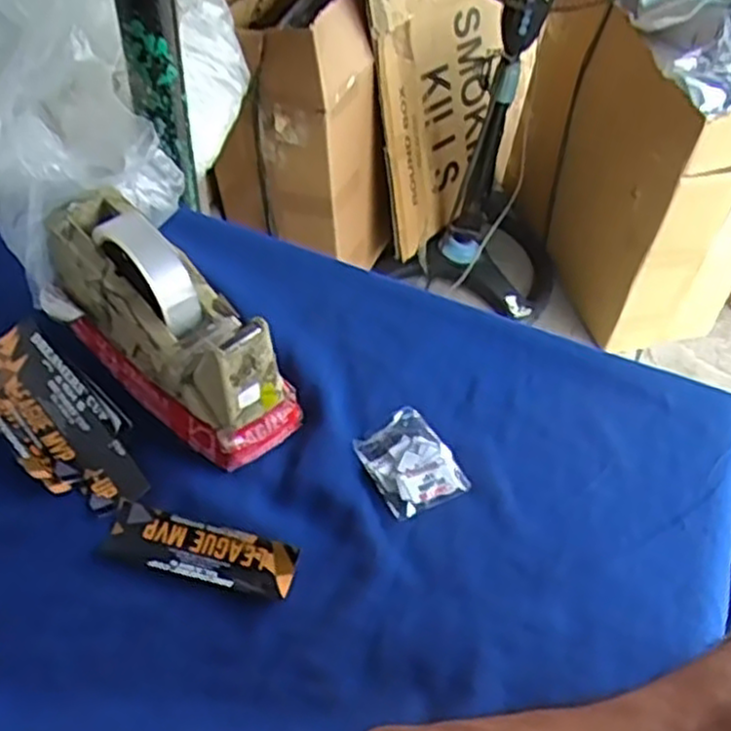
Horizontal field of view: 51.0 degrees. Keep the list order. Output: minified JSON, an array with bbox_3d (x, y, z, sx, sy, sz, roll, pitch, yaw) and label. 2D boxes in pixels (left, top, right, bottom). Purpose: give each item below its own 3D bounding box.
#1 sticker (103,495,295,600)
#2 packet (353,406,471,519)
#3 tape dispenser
[{"bbox_3d":[-0.108,0.121,0.499,0.124,0.006,0.039,14,56,8],"label":"sticker"},{"bbox_3d":[0.032,0.068,0.548,0.058,0.005,0.074,-22,55,-22],"label":"packet"},{"bbox_3d":[-0.146,-0.035,0.546,0.207,0.116,0.076,37,56,23],"label":"tape dispenser"}]

